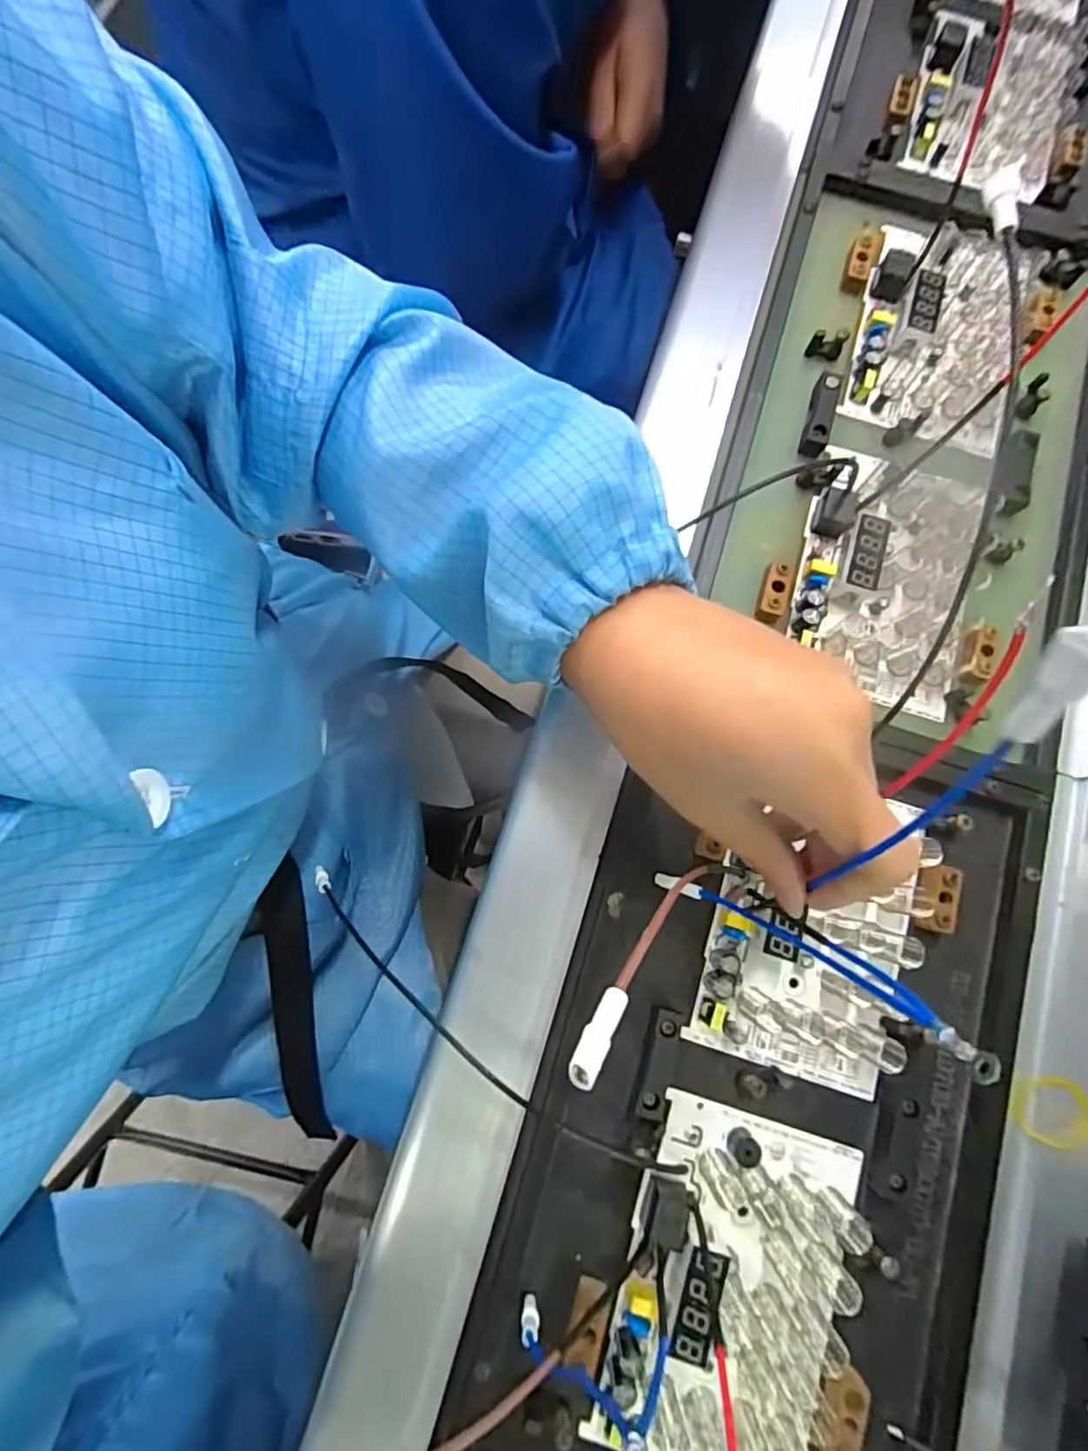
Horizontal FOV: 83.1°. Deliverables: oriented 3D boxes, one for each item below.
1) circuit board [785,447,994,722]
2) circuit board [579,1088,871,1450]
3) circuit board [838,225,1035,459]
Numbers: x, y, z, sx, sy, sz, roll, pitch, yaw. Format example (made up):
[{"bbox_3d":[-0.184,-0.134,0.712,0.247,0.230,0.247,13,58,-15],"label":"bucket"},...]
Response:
[{"bbox_3d":[0.181,-0.083,0.317,0.087,0.015,0.136,17,79,4],"label":"circuit board"},{"bbox_3d":[0.078,0.237,0.251,0.088,0.018,0.131,18,79,4],"label":"circuit board"},{"bbox_3d":[0.227,-0.227,0.350,0.085,0.020,0.133,17,79,4],"label":"circuit board"}]

